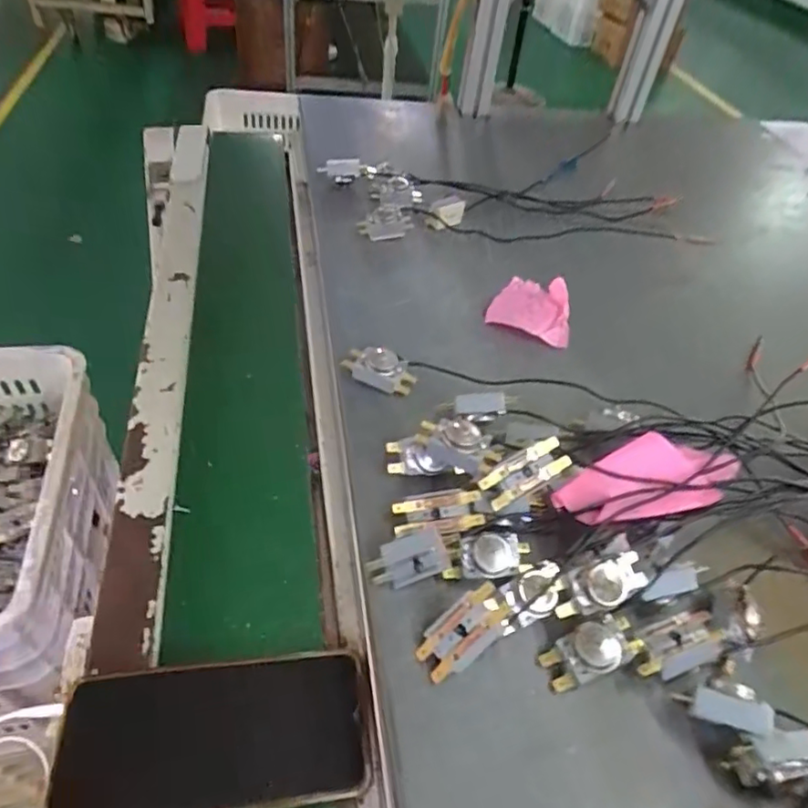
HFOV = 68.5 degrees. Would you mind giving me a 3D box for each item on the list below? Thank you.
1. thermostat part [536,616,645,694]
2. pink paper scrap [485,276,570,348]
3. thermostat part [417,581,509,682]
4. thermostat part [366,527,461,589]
[{"bbox_3d":[0.112,0.146,0.348,0.059,0.023,0.028,-15,50,-20],"label":"thermostat part"},{"bbox_3d":[0.130,-0.099,0.607,0.079,0.024,0.094,14,47,7],"label":"pink paper scrap"},{"bbox_3d":[0.034,0.131,0.341,0.058,0.007,0.029,-41,64,1],"label":"thermostat part"},{"bbox_3d":[0.006,0.095,0.369,0.056,0.033,0.015,-20,25,3],"label":"thermostat part"}]

